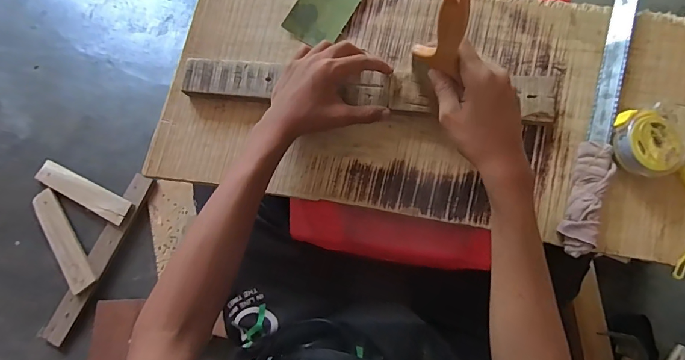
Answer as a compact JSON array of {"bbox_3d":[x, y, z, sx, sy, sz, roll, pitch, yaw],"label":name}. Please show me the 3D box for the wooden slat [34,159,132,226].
[{"bbox_3d":[-0.471,0.021,0.719,0.200,0.019,0.043,25,73,10],"label":"wooden slat"}]

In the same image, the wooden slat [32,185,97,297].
[{"bbox_3d":[-0.493,0.104,0.694,0.042,0.015,0.206,-37,73,-11],"label":"wooden slat"}]

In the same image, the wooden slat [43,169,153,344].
[{"bbox_3d":[-0.418,0.130,0.681,0.041,0.013,0.301,22,77,4],"label":"wooden slat"}]

